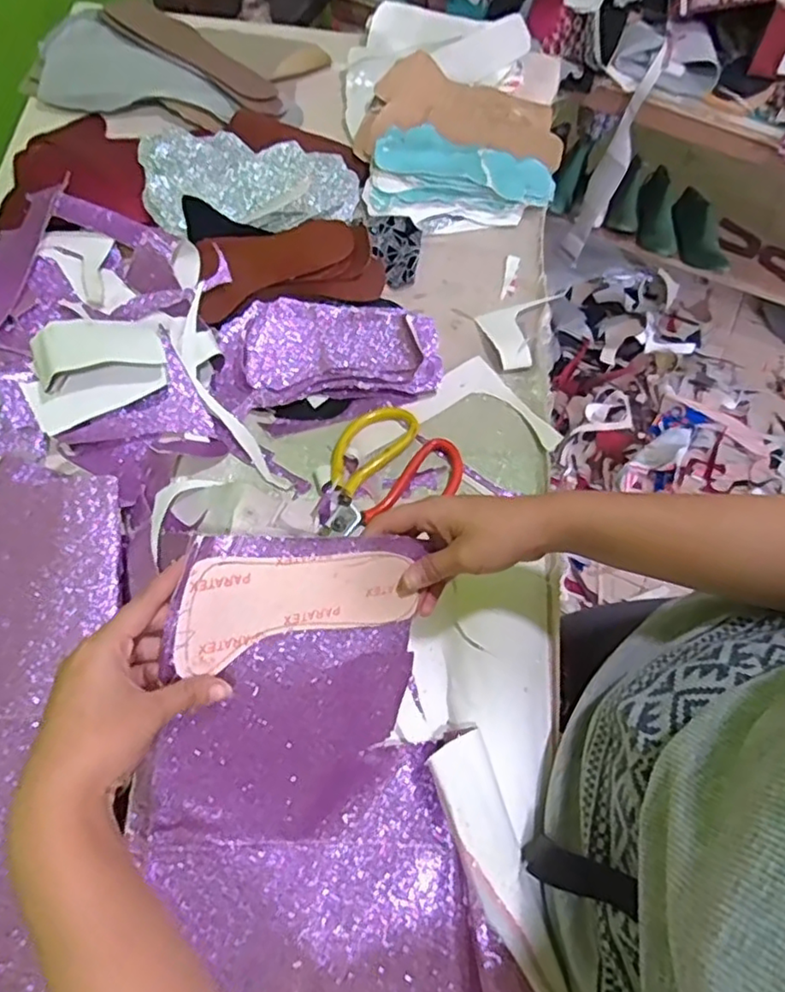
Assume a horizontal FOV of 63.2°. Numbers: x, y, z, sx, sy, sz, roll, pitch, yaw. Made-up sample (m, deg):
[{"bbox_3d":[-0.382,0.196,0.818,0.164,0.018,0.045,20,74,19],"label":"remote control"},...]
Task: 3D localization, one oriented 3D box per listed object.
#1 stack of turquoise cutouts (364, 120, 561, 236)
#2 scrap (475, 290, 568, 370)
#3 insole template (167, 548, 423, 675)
[{"bbox_3d":[0.078,-0.348,0.708,0.198,0.043,0.122,15,67,4],"label":"stack of turquoise cutouts"},{"bbox_3d":[0.140,-0.166,0.644,0.090,0.020,0.071,-15,68,-9],"label":"scrap"},{"bbox_3d":[-0.060,0.071,0.417,0.154,0.008,0.063,-3,83,-21],"label":"insole template"}]

